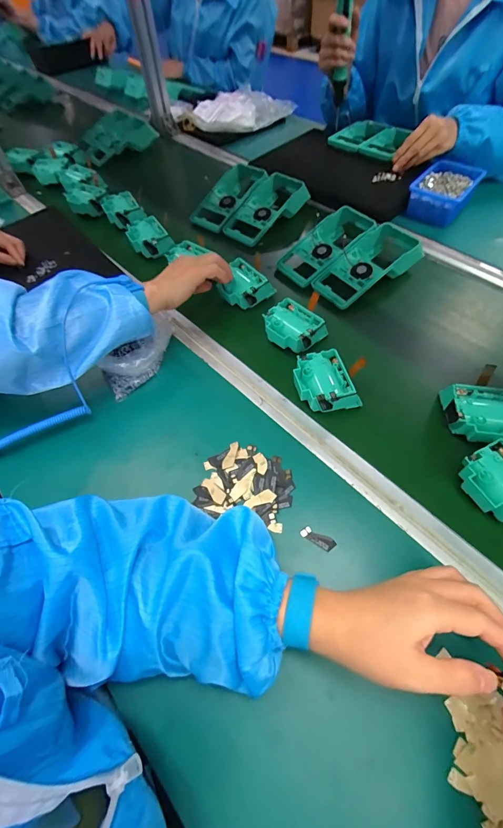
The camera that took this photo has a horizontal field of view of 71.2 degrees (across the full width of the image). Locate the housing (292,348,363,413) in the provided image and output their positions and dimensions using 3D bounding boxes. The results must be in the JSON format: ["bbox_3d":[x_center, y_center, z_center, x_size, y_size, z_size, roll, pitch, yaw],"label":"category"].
[{"bbox_3d":[0.097,-0.042,0.461,0.079,0.035,0.078,-10,58,-2],"label":"housing"}]

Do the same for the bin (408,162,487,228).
[{"bbox_3d":[0.386,-0.445,0.707,0.102,0.058,0.159,27,66,20],"label":"bin"}]

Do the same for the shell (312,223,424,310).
[{"bbox_3d":[0.195,-0.250,0.587,0.195,0.044,0.088,-32,61,-13],"label":"shell"}]

